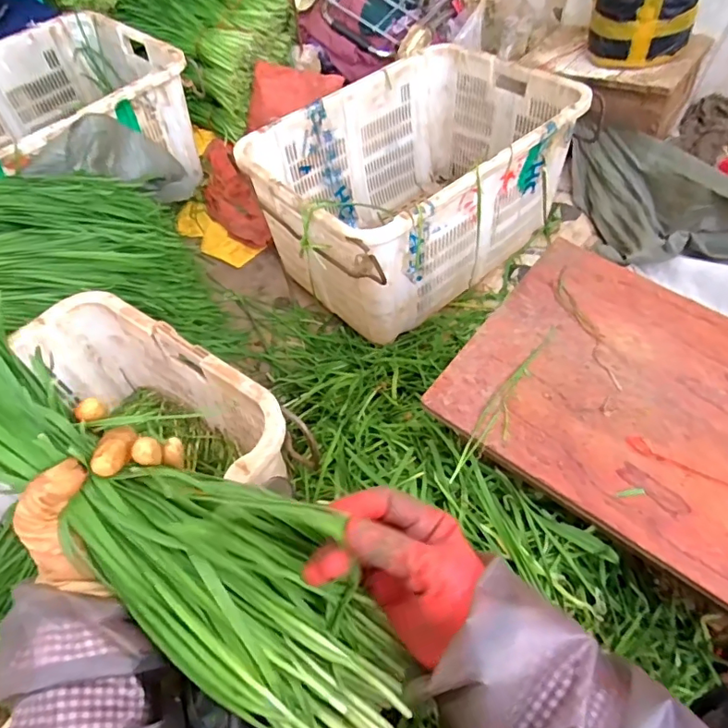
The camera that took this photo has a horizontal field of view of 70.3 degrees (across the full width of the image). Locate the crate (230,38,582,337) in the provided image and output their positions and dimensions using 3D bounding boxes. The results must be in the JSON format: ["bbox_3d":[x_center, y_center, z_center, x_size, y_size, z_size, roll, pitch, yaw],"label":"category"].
[{"bbox_3d":[0.125,-0.420,1.231,0.723,0.385,0.462,-40,63,-23],"label":"crate"}]

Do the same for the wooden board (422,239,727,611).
[{"bbox_3d":[0.430,0.073,0.634,0.585,0.013,0.395,34,59,19],"label":"wooden board"}]

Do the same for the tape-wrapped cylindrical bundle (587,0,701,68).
[{"bbox_3d":[0.673,-0.863,1.242,0.232,0.234,0.239,-1,56,1],"label":"tape-wrapped cylindrical bundle"}]

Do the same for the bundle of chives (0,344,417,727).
[{"bbox_3d":[-0.138,0.096,0.338,0.408,0.054,0.119,34,62,4],"label":"bundle of chives"}]

